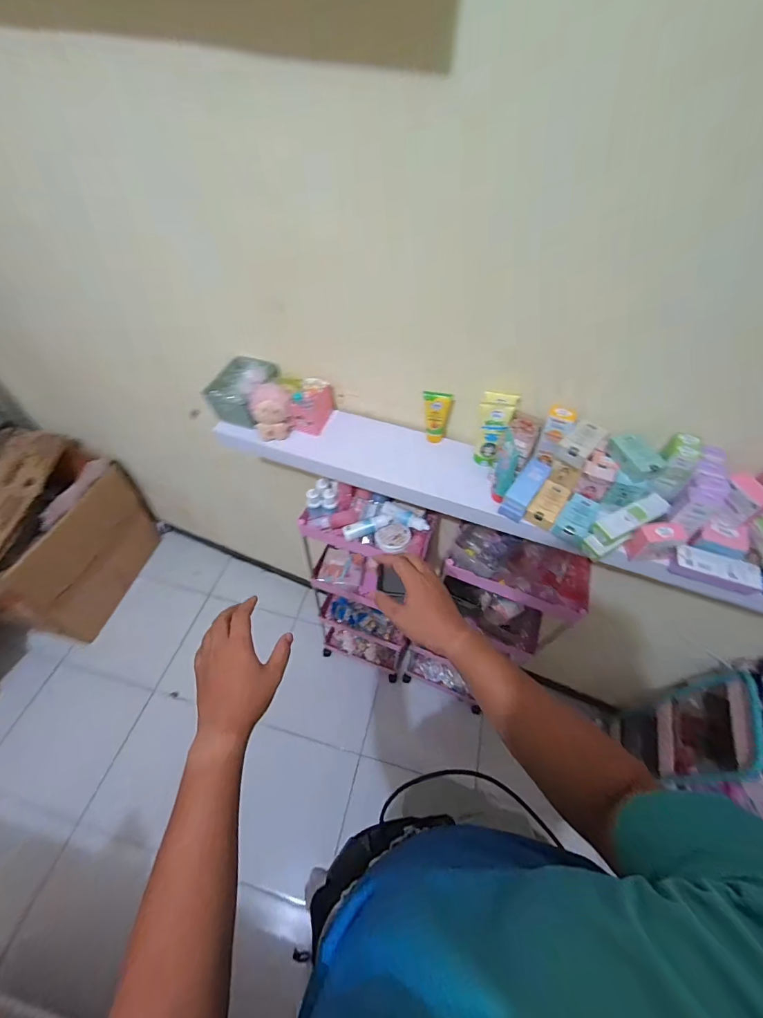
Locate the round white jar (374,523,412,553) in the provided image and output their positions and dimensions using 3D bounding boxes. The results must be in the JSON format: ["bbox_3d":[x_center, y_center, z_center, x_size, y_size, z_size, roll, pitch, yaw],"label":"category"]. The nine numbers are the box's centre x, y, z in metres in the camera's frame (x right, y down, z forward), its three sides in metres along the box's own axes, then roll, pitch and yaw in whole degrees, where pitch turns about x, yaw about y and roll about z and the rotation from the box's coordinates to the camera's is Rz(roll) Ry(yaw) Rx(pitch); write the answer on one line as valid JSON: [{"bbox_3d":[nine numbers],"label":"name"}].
[{"bbox_3d":[0.027,0.067,0.905,0.078,0.032,0.060,2,73,5],"label":"round white jar"}]

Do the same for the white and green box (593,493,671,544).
[{"bbox_3d":[0.406,0.016,0.649,0.129,0.033,0.036,-22,57,-19],"label":"white and green box"}]

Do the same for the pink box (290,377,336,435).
[{"bbox_3d":[-0.146,-0.222,0.846,0.067,0.074,0.094,15,53,8],"label":"pink box"}]

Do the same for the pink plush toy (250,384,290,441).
[{"bbox_3d":[-0.227,-0.202,0.830,0.081,0.089,0.066,-10,54,-11],"label":"pink plush toy"}]

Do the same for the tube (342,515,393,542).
[{"bbox_3d":[-0.029,0.041,0.886,0.110,0.031,0.034,-10,54,-11],"label":"tube"}]

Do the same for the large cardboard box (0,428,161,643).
[{"bbox_3d":[-1.282,0.132,1.520,0.443,0.570,0.613,12,52,6],"label":"large cardboard box"}]

